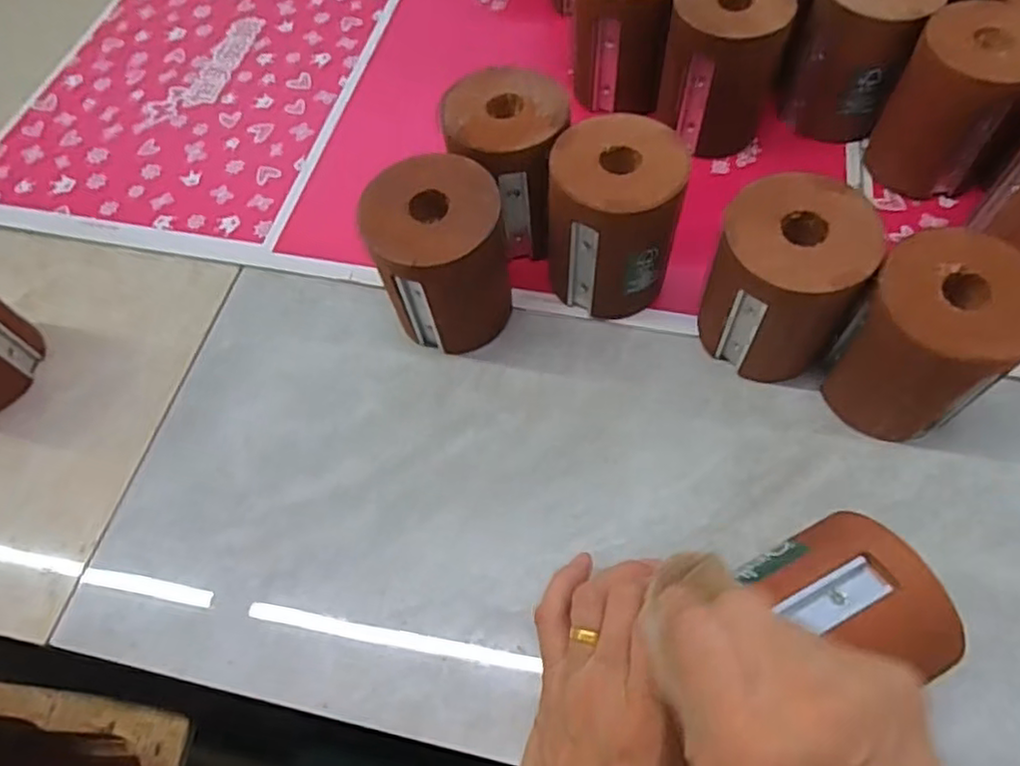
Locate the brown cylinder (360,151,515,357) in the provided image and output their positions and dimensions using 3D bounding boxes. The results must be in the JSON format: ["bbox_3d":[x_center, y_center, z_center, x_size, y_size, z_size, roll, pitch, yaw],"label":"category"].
[{"bbox_3d":[-0.042,-0.073,0.409,0.073,0.105,0.071,-1,60,2],"label":"brown cylinder"}]

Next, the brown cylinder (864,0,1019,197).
[{"bbox_3d":[0.303,-0.188,0.455,0.078,0.103,0.076,35,67,21],"label":"brown cylinder"}]

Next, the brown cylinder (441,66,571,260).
[{"bbox_3d":[0.000,-0.138,0.442,0.078,0.104,0.090,2,60,4],"label":"brown cylinder"}]

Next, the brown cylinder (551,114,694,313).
[{"bbox_3d":[0.065,-0.097,0.417,0.079,0.106,0.076,2,60,4],"label":"brown cylinder"}]

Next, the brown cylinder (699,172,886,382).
[{"bbox_3d":[0.154,-0.054,0.386,0.079,0.105,0.077,13,61,10],"label":"brown cylinder"}]

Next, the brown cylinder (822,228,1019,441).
[{"bbox_3d":[0.220,-0.019,0.362,0.077,0.105,0.080,-32,63,-15],"label":"brown cylinder"}]

